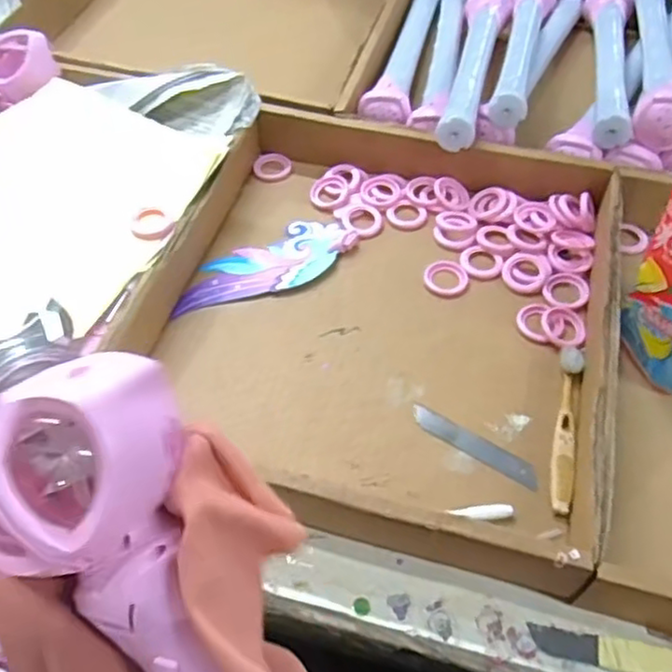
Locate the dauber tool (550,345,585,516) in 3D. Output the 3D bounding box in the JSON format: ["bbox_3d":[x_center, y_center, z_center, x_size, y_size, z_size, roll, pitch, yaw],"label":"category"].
[{"bbox_3d":[0.168,0.064,0.499,0.016,0.010,0.137,11,55,9],"label":"dauber tool"}]

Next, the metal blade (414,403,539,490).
[{"bbox_3d":[0.100,0.080,0.501,0.103,0.004,0.017,29,56,28],"label":"metal blade"}]

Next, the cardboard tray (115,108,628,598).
[{"bbox_3d":[0.037,-0.032,0.551,0.361,0.057,0.384,16,56,13],"label":"cardboard tray"}]

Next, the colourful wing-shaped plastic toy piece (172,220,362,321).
[{"bbox_3d":[-0.063,-0.060,0.601,0.166,0.008,0.070,-31,54,-22],"label":"colourful wing-shaped plastic toy piece"}]

